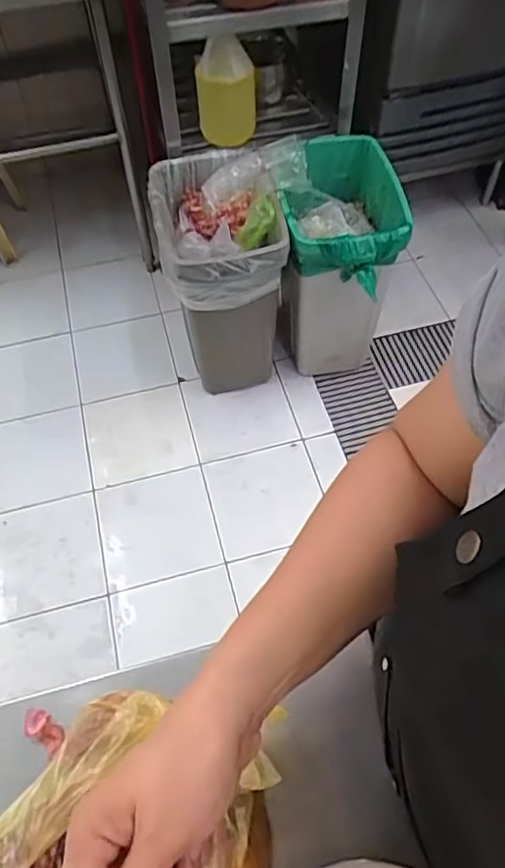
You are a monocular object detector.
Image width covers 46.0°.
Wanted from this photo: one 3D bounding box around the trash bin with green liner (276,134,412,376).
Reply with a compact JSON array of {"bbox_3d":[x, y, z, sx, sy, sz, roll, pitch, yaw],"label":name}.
[{"bbox_3d":[0.212,-0.449,1.640,0.286,0.529,0.428,-1,57,0],"label":"trash bin with green liner"}]

